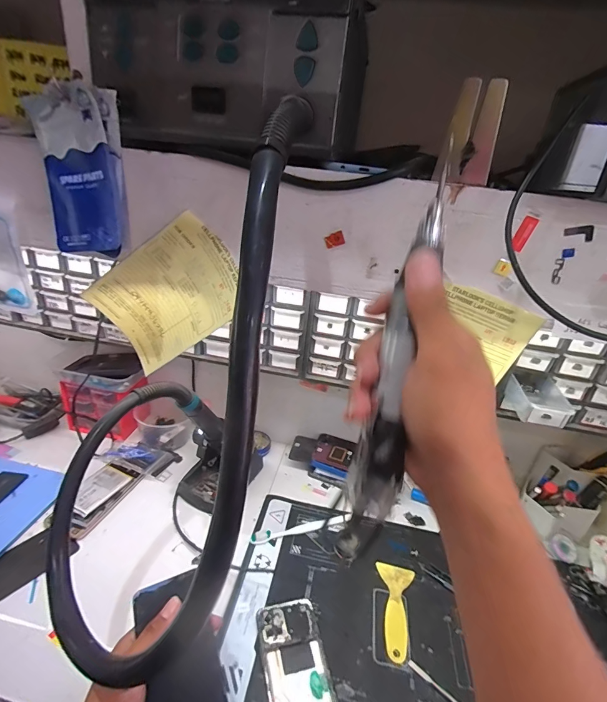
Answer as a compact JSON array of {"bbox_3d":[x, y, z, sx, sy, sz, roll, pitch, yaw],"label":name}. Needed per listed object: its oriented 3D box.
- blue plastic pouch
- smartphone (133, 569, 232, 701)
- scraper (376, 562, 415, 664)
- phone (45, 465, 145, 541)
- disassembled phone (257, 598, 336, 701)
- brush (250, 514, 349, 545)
[{"bbox_3d":[-0.183,-0.143,0.296,0.081,0.120,0.018,11,18,20],"label":"blue plastic pouch"},{"bbox_3d":[-0.115,0.306,0.349,0.074,0.007,0.159,-9,60,-19],"label":"smartphone"},{"bbox_3d":[0.122,0.355,0.504,0.051,0.004,0.118,13,28,13],"label":"scraper"},{"bbox_3d":[-0.341,0.240,0.601,0.068,0.009,0.134,23,26,8],"label":"phone"},{"bbox_3d":[-0.006,0.376,0.419,0.071,0.014,0.163,-2,28,-16],"label":"disassembled phone"},{"bbox_3d":[0.000,0.289,0.598,0.171,0.010,0.020,-4,29,-19],"label":"brush"}]

